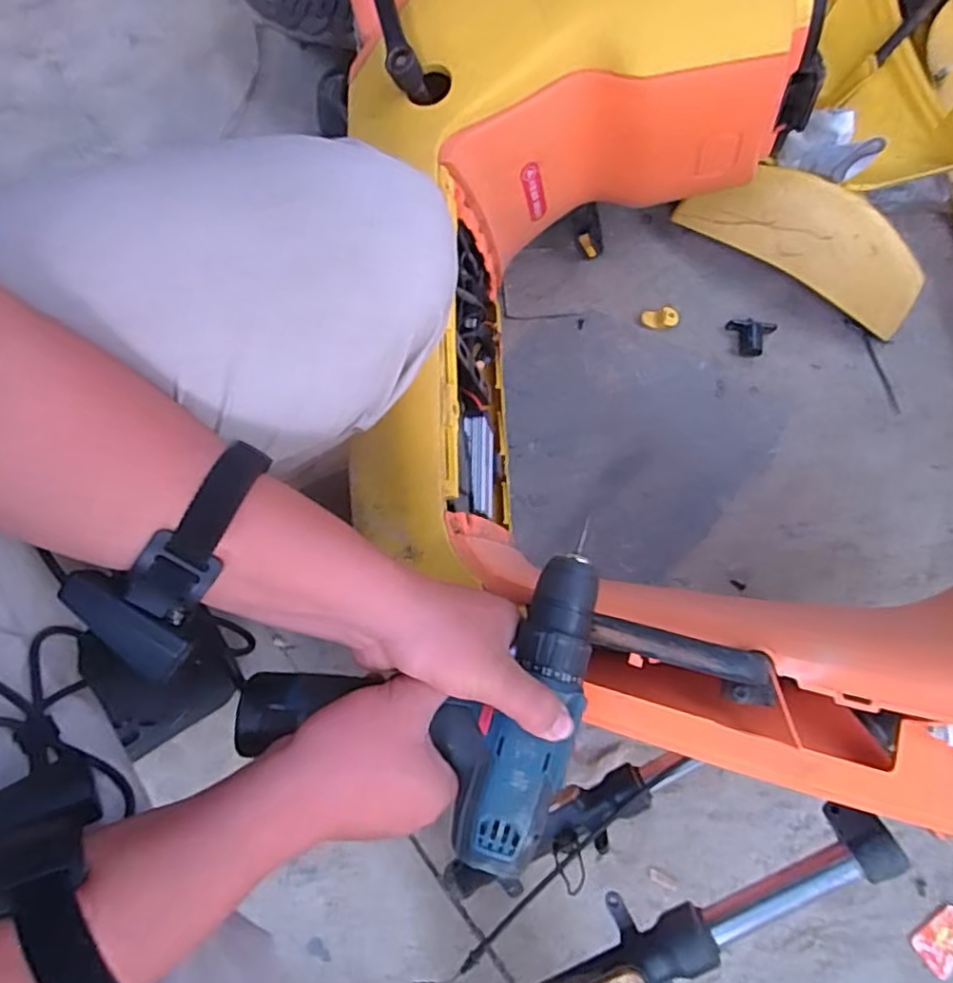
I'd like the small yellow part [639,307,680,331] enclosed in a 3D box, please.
[{"bbox_3d":[0.237,-0.224,0.835,0.047,0.012,0.025,-6,79,-1],"label":"small yellow part"}]

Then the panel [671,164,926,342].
[{"bbox_3d":[0.405,-0.311,0.784,0.296,0.079,0.084,34,79,6],"label":"panel"}]

